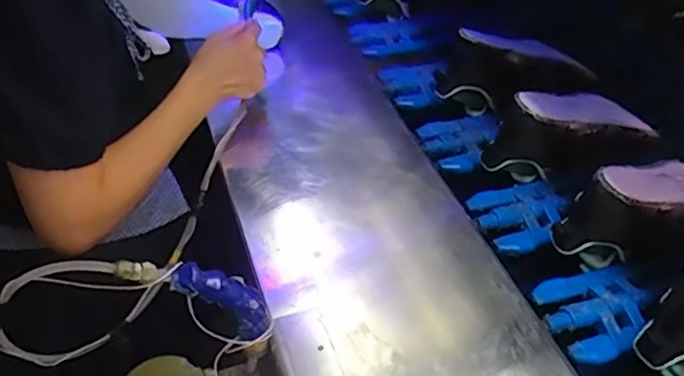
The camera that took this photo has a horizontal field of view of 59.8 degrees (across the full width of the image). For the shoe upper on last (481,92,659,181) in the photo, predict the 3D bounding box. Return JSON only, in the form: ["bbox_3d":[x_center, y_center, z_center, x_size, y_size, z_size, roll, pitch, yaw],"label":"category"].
[{"bbox_3d":[0.277,-0.068,0.713,0.211,0.085,0.085,-21,48,-21],"label":"shoe upper on last"}]

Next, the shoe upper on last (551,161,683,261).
[{"bbox_3d":[0.327,0.024,0.625,0.220,0.103,0.082,-18,47,-19],"label":"shoe upper on last"}]

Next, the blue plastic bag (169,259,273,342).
[{"bbox_3d":[-0.092,0.091,0.470,0.037,0.108,0.022,-30,46,7],"label":"blue plastic bag"}]

